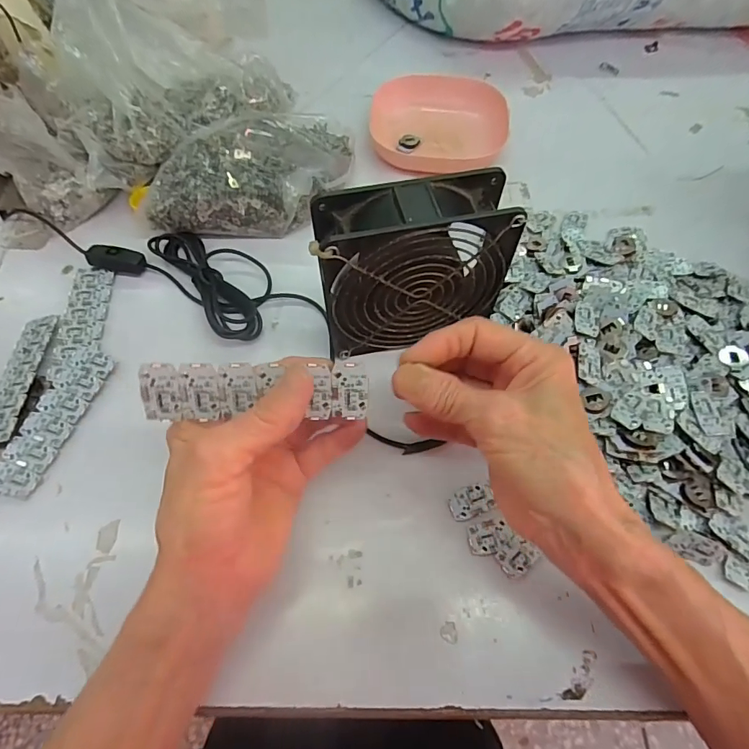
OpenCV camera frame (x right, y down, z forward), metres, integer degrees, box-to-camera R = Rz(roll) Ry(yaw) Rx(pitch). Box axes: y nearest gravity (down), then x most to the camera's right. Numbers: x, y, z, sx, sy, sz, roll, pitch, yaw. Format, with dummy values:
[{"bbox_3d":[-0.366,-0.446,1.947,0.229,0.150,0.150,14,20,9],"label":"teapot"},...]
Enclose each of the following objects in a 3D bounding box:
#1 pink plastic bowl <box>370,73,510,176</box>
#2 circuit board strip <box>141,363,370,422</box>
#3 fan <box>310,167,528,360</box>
[{"bbox_3d":[0.064,-0.249,0.440,0.137,0.039,0.100,-4,60,-2],"label":"pink plastic bowl"},{"bbox_3d":[-0.056,0.009,0.214,0.106,0.029,0.004,-1,19,-4],"label":"circuit board strip"},{"bbox_3d":[0.025,-0.064,0.295,0.117,0.118,0.044,-11,61,-6],"label":"fan"}]

